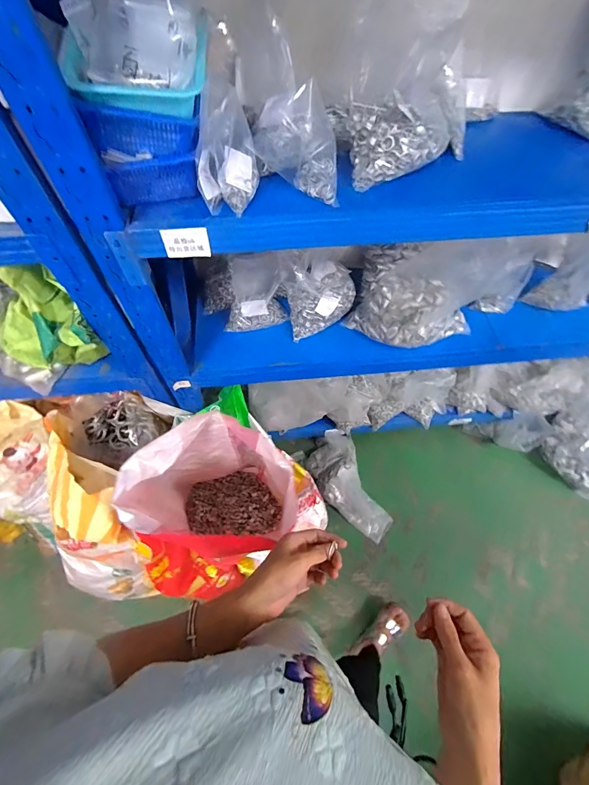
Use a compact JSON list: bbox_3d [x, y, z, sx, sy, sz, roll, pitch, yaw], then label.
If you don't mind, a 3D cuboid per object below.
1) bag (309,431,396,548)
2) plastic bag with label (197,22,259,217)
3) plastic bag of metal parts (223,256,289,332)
[{"bbox_3d":[0.201,0.364,1.364,0.221,0.095,0.417,-23,63,-14],"label":"bag"},{"bbox_3d":[-0.113,-0.412,0.559,0.095,0.202,0.093,-5,60,-4],"label":"plastic bag with label"},{"bbox_3d":[-0.114,-0.277,1.013,0.183,0.194,0.103,-5,60,-4],"label":"plastic bag of metal parts"}]

